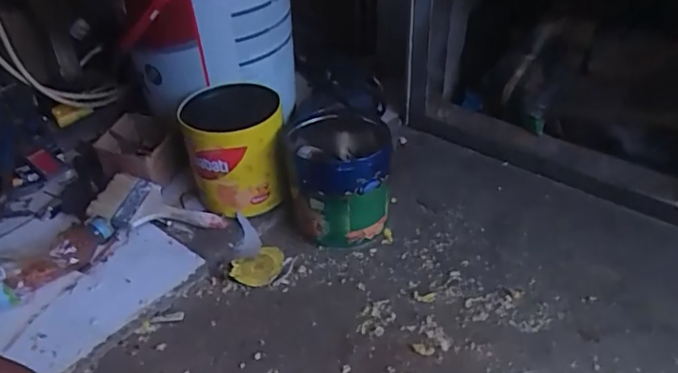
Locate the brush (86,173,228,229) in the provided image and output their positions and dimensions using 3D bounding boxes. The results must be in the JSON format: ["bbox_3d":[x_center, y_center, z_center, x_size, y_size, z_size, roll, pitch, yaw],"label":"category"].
[{"bbox_3d":[-0.272,0.038,0.814,0.198,0.024,0.086,13,53,3],"label":"brush"}]

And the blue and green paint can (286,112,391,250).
[{"bbox_3d":[-0.003,-0.013,0.811,0.150,0.152,0.157,0,39,2],"label":"blue and green paint can"}]

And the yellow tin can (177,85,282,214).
[{"bbox_3d":[-0.159,-0.058,0.841,0.142,0.153,0.145,-6,39,-5],"label":"yellow tin can"}]

